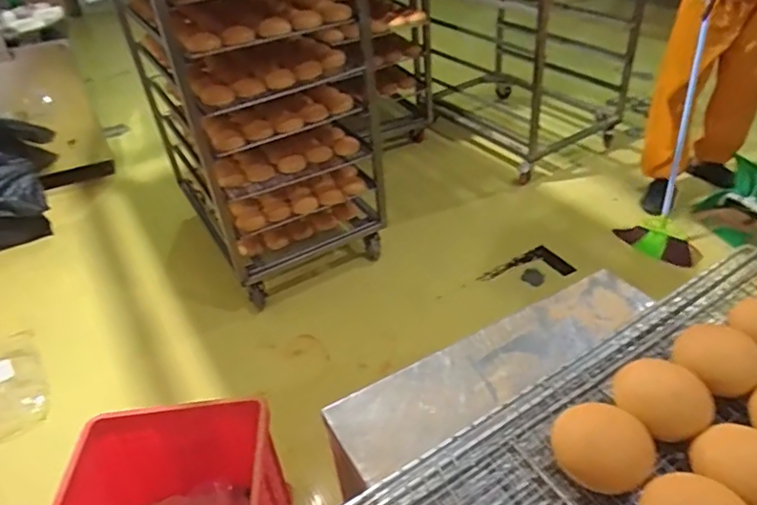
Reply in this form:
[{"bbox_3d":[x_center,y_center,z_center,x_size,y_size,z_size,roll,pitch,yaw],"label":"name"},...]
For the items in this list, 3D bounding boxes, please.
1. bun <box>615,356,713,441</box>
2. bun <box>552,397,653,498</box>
[{"bbox_3d":[0.319,0.167,0.638,0.101,0.057,0.083,22,46,32],"label":"bun"},{"bbox_3d":[0.237,0.211,0.603,0.101,0.055,0.081,14,42,24],"label":"bun"}]

